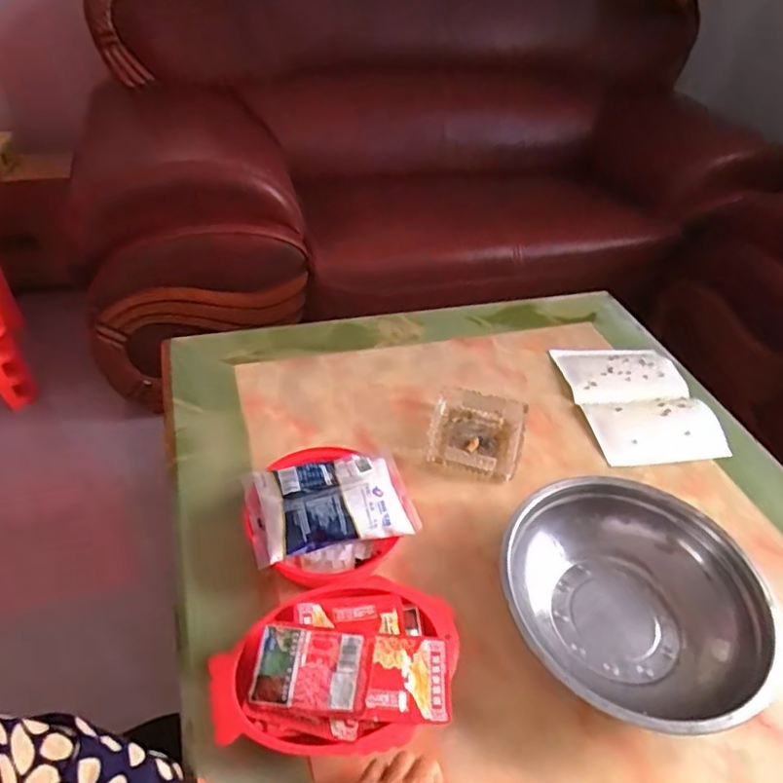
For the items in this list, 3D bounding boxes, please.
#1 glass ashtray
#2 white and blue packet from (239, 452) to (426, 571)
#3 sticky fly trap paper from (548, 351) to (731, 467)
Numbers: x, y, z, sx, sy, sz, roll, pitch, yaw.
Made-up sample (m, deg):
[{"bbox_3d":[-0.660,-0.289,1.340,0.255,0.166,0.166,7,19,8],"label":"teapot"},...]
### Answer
[{"bbox_3d":[0.112,0.056,0.805,0.116,0.031,0.131,15,43,10],"label":"glass ashtray"},{"bbox_3d":[-0.066,0.115,0.643,0.167,0.031,0.110,-9,44,-15],"label":"white and blue packet"},{"bbox_3d":[0.362,0.012,0.889,0.181,0.016,0.225,-3,43,-10],"label":"sticky fly trap paper"}]

